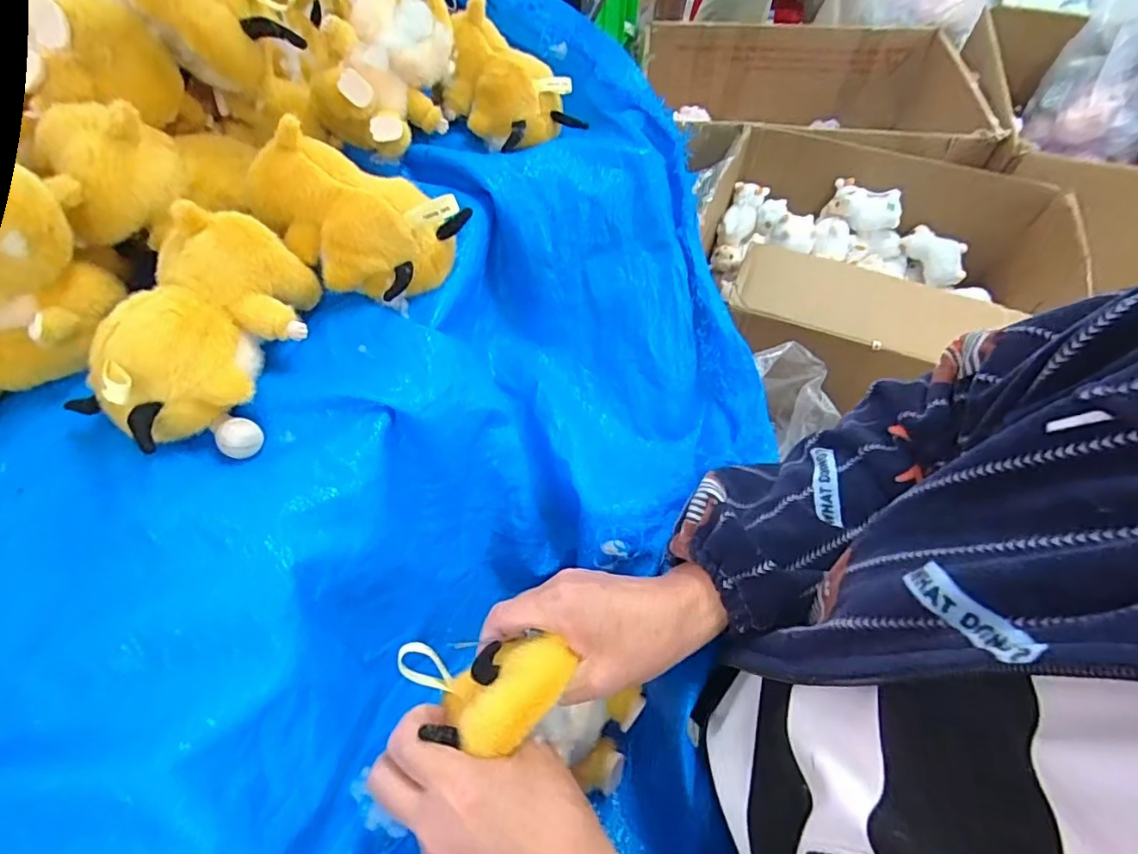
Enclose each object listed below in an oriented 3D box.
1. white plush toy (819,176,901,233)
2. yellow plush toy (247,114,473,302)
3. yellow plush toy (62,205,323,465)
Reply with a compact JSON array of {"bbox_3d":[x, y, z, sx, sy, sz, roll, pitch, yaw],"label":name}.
[{"bbox_3d":[0.566,-0.424,1.053,0.140,0.091,0.053,13,26,-3],"label":"white plush toy"},{"bbox_3d":[-0.152,-0.148,0.389,0.147,0.083,0.092,15,58,10],"label":"yellow plush toy"},{"bbox_3d":[-0.216,-0.058,0.331,0.083,0.072,0.152,5,57,3],"label":"yellow plush toy"}]

